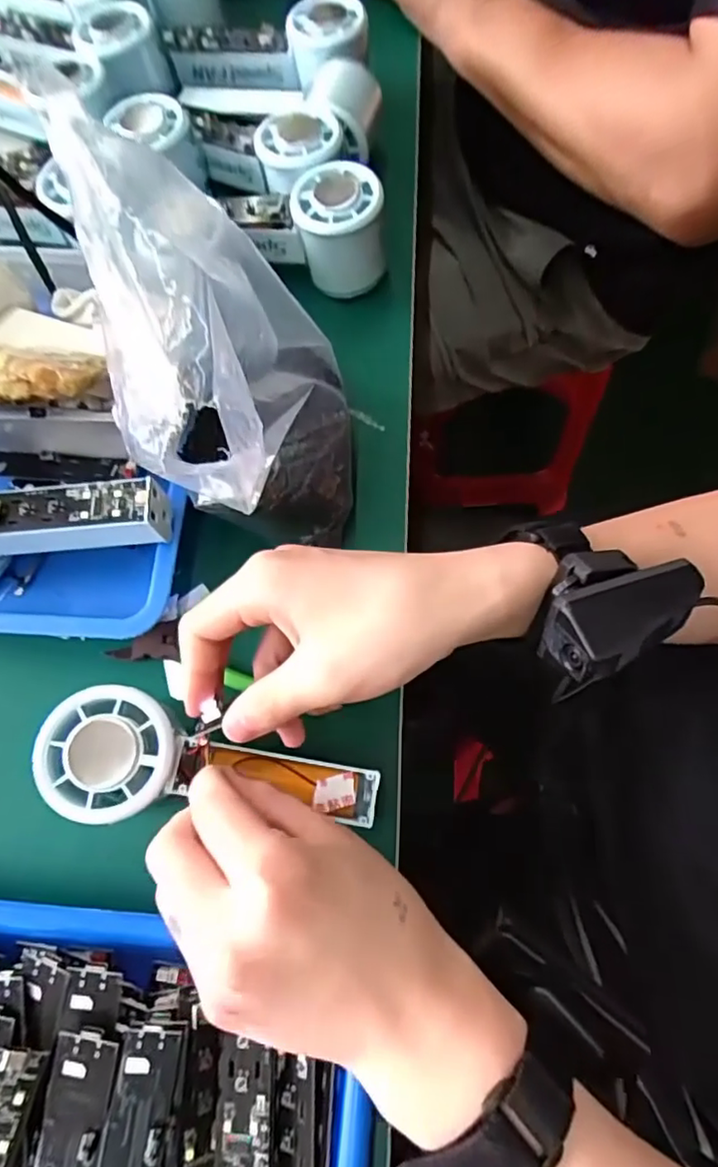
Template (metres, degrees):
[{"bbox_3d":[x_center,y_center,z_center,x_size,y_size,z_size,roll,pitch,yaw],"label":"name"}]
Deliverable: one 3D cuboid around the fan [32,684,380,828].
[{"bbox_3d":[-0.067,0.086,0.278,0.150,0.026,0.053,13,70,-14],"label":"fan"}]

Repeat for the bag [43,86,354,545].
[{"bbox_3d":[-0.053,-0.098,0.281,0.095,0.166,0.133,-11,70,-3],"label":"bag"}]

